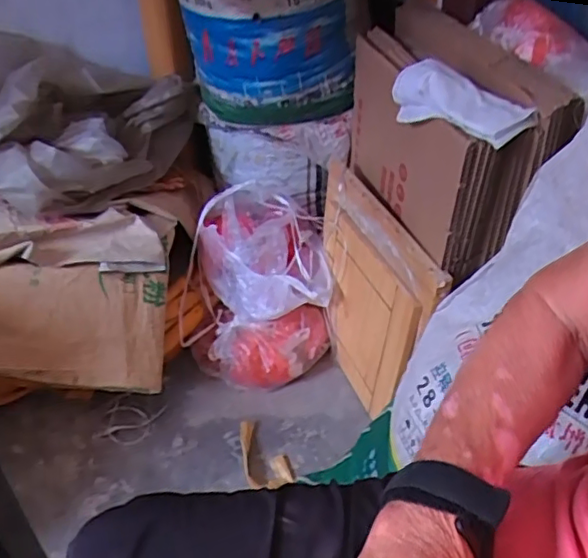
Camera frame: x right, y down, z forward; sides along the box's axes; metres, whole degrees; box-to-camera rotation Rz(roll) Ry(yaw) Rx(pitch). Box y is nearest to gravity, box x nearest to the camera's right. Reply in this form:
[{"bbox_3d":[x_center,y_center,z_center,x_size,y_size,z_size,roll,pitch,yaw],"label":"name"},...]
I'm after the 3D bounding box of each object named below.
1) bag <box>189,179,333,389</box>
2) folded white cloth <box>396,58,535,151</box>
[{"bbox_3d":[-0.064,0.021,1.181,0.263,0.286,0.299,-1,38,1],"label":"bag"},{"bbox_3d":[0.227,-0.239,0.813,0.081,0.063,0.200,-24,43,-25],"label":"folded white cloth"}]

